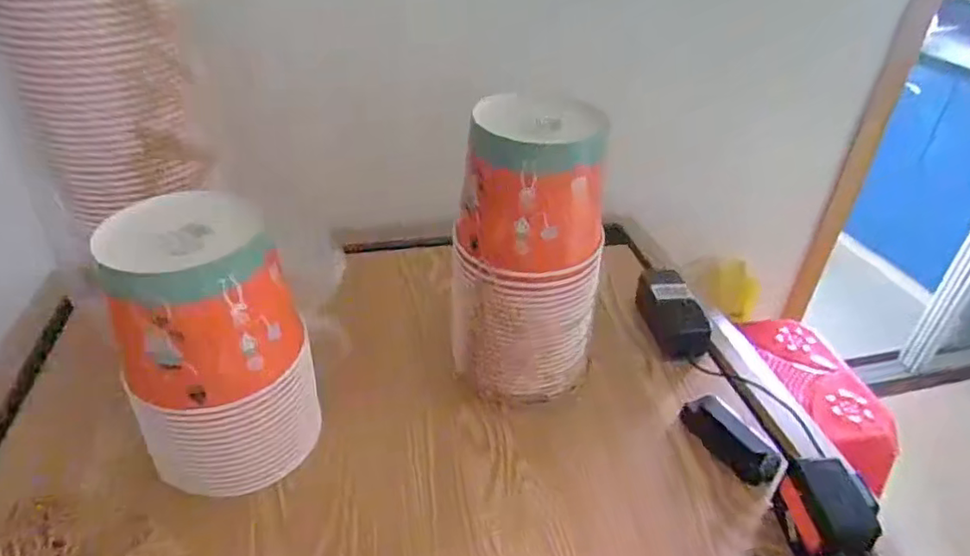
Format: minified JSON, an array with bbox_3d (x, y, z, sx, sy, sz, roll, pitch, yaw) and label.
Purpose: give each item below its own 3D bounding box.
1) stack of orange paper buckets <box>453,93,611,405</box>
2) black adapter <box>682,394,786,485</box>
[{"bbox_3d":[0.044,-0.015,0.646,0.157,0.321,0.127,10,36,8],"label":"stack of orange paper buckets"},{"bbox_3d":[0.265,0.173,0.654,0.055,0.025,0.109,-19,41,-28],"label":"black adapter"}]

